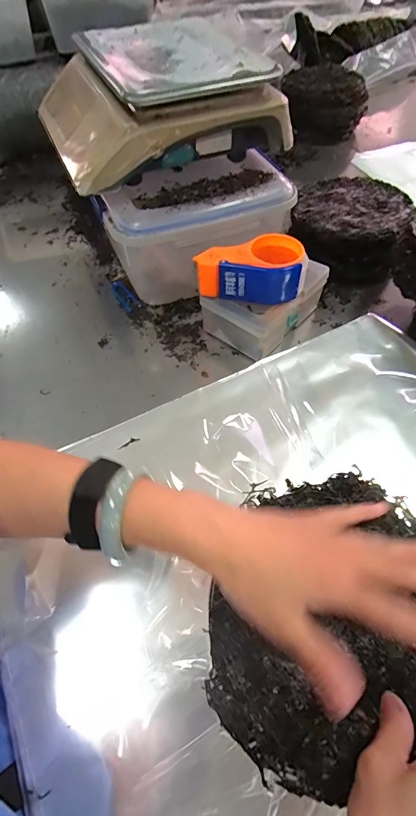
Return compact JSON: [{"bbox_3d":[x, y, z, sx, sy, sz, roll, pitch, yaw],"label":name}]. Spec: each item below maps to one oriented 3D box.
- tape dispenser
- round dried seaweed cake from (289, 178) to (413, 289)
[{"bbox_3d":[0.062,-0.205,0.574,0.156,0.060,0.084,4,55,4],"label":"tape dispenser"},{"bbox_3d":[0.263,-0.339,0.740,0.186,0.095,0.204,-1,55,1],"label":"round dried seaweed cake"}]

